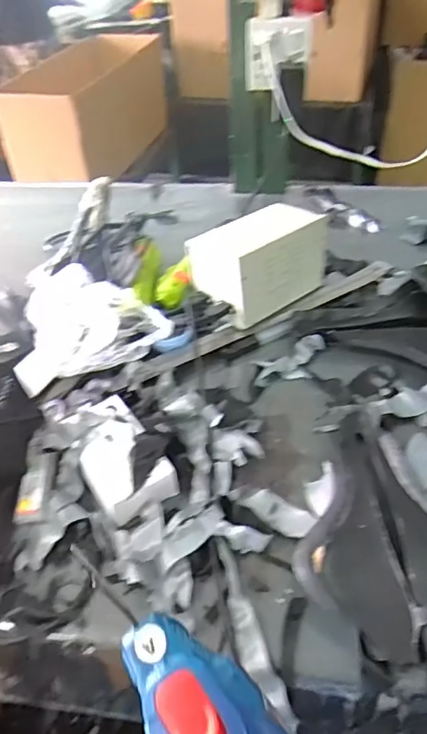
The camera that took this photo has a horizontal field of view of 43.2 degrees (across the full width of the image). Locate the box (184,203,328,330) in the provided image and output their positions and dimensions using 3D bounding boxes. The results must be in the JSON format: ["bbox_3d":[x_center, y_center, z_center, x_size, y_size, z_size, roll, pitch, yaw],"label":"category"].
[{"bbox_3d":[0.058,-0.130,0.671,0.155,0.099,0.098,-30,48,-25],"label":"box"}]

